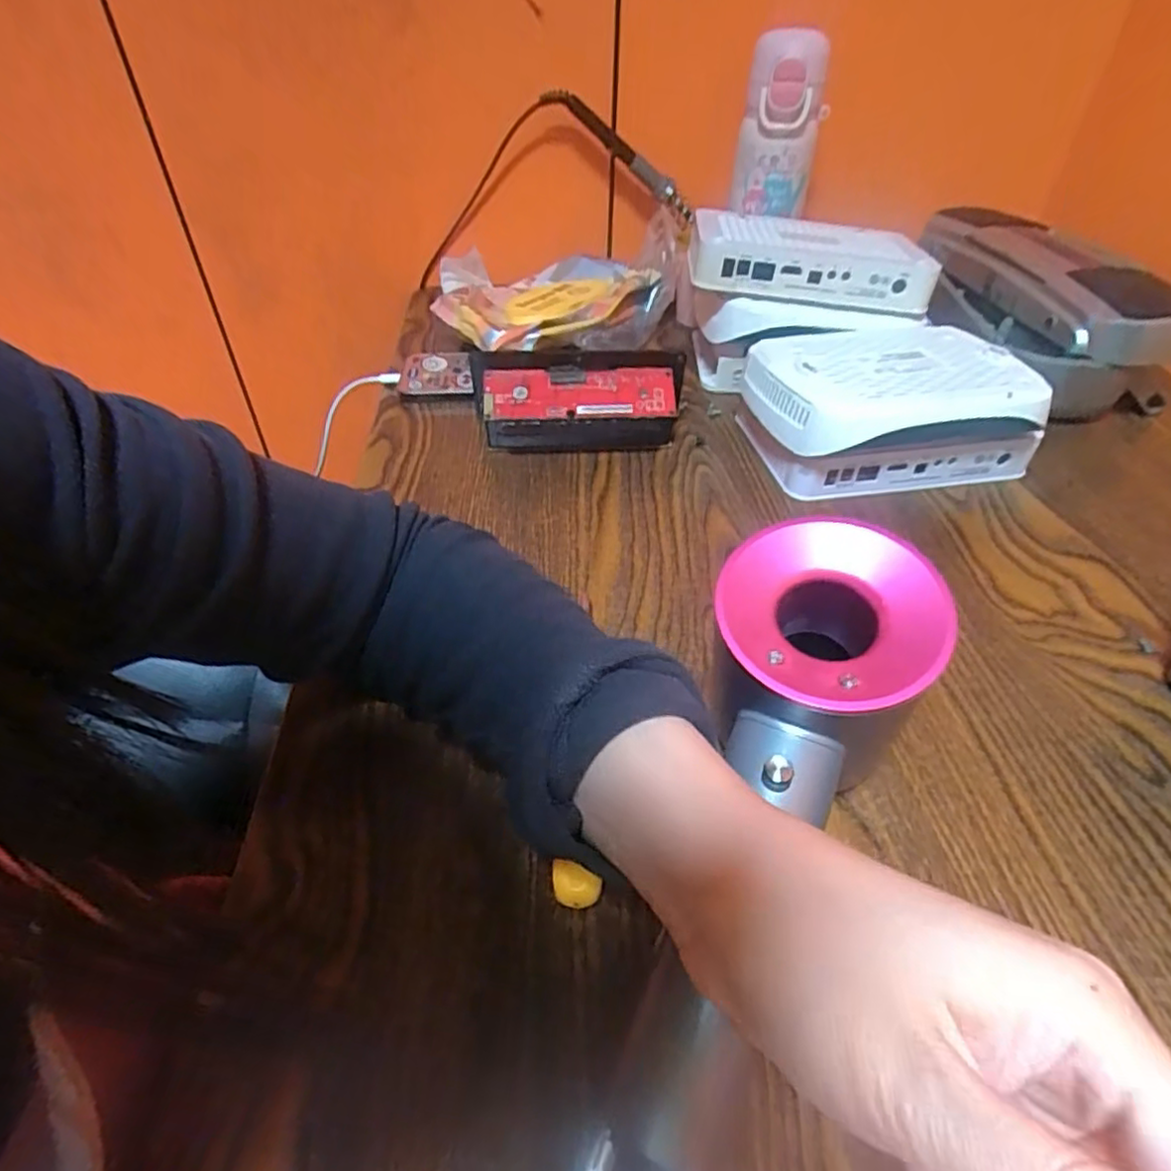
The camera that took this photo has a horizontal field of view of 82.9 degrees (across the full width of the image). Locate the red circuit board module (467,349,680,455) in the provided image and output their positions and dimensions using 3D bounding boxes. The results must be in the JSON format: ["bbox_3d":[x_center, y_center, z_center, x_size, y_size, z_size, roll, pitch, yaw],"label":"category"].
[{"bbox_3d":[-0.006,-0.132,0.481,0.148,0.058,0.050,1,44,2],"label":"red circuit board module"}]

